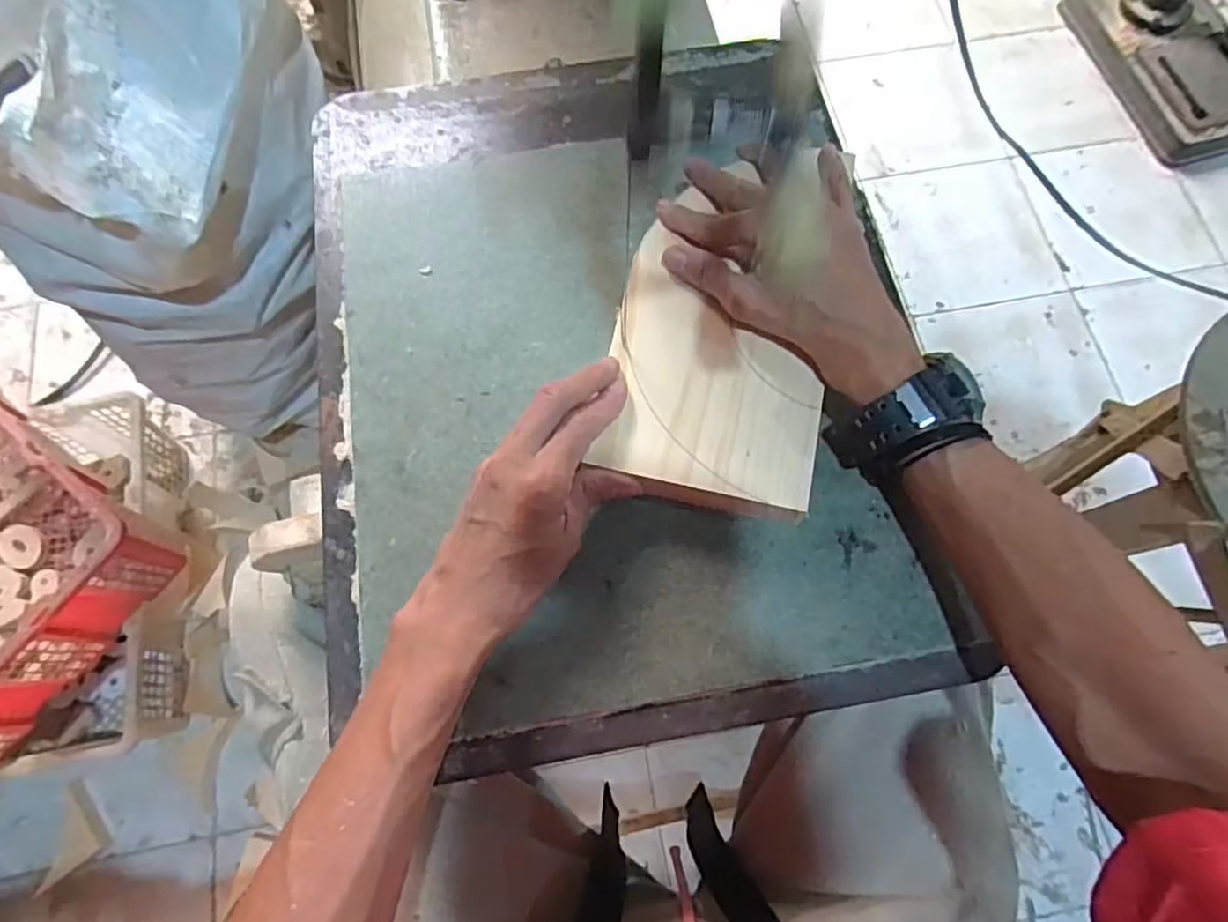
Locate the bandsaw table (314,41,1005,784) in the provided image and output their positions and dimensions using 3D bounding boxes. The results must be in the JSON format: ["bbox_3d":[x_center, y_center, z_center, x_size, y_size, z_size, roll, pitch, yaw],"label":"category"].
[{"bbox_3d":[-0.009,-0.073,0.426,0.336,0.031,0.461,-8,73,-5],"label":"bandsaw table"}]

